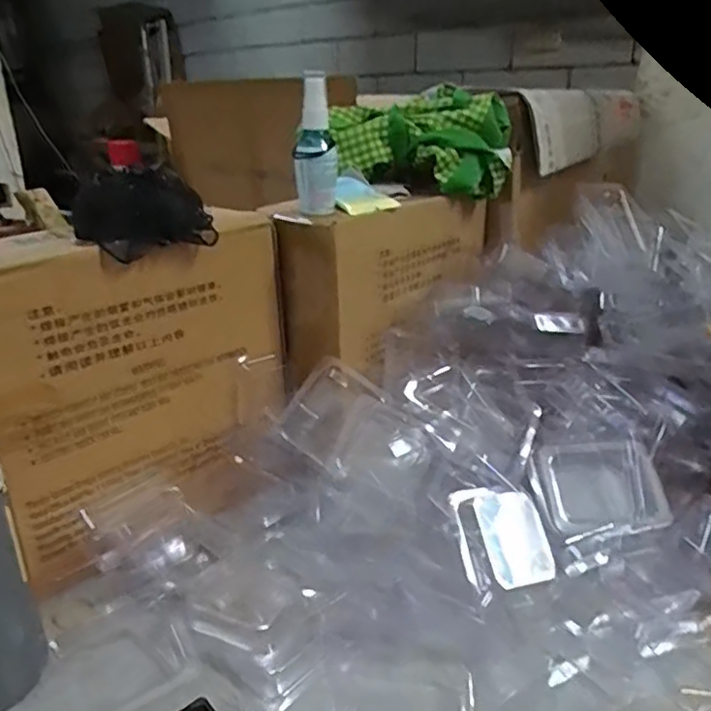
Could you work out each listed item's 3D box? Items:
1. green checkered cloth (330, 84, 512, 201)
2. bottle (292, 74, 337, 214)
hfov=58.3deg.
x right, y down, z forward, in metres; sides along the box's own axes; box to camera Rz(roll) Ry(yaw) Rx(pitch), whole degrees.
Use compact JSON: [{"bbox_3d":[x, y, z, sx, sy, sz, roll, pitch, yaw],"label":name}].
[{"bbox_3d":[0.070,-0.232,0.697,0.193,0.095,0.090,1,22,5],"label":"green checkered cloth"},{"bbox_3d":[-0.036,-0.187,0.574,0.038,0.114,0.033,-2,22,-3],"label":"bottle"}]

